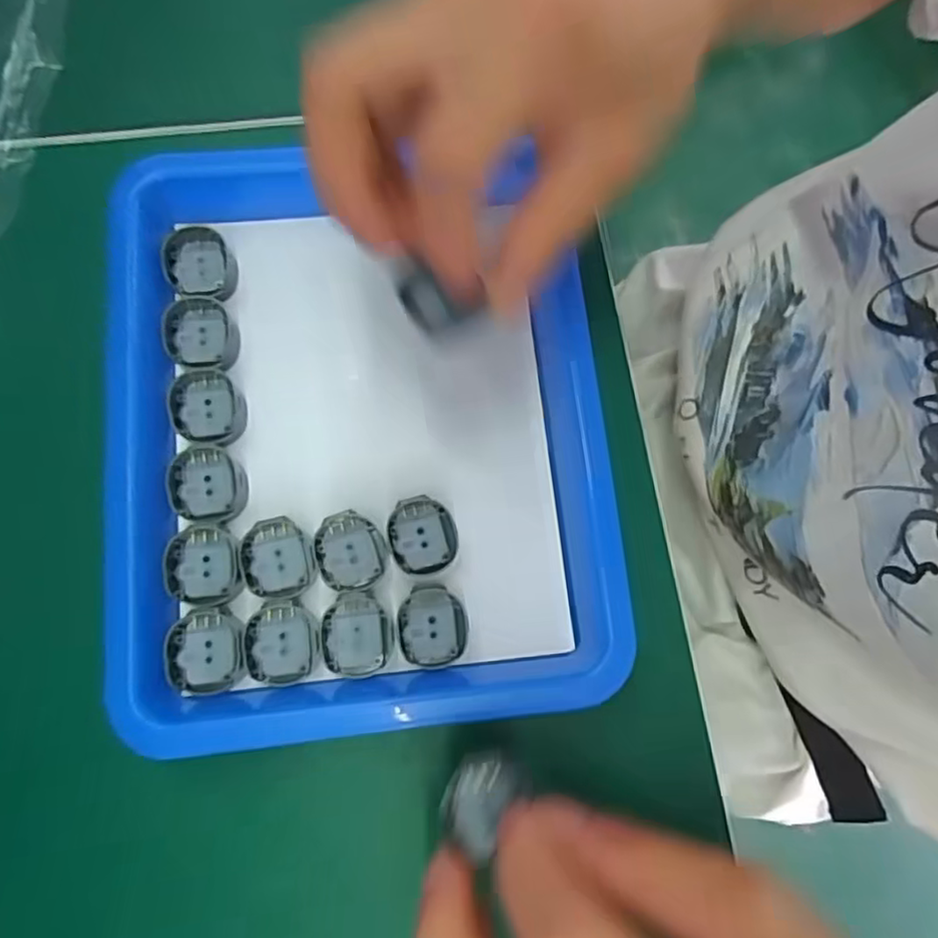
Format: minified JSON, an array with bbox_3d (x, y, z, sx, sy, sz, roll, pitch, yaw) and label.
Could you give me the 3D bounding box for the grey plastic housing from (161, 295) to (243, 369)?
[{"bbox_3d":[-0.104,-0.052,0.255,0.028,0.010,0.028,-15,80,-8],"label":"grey plastic housing"}]

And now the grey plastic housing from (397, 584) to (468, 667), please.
[{"bbox_3d":[-0.013,0.056,0.234,0.024,0.004,0.028,-8,78,-5],"label":"grey plastic housing"}]

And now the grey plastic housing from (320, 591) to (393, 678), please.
[{"bbox_3d":[-0.040,0.058,0.232,0.025,0.004,0.028,-4,78,-4],"label":"grey plastic housing"}]

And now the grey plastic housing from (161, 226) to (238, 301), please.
[{"bbox_3d":[-0.107,-0.081,0.260,0.028,0.008,0.028,1,79,-7],"label":"grey plastic housing"}]

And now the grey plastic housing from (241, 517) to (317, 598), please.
[{"bbox_3d":[-0.070,0.032,0.237,0.025,0.005,0.028,-7,78,-5],"label":"grey plastic housing"}]

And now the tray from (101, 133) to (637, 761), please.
[{"bbox_3d":[-0.043,-0.017,0.243,0.180,0.024,0.212,-5,78,-4],"label":"tray"}]

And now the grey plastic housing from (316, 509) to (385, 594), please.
[{"bbox_3d":[-0.043,0.030,0.239,0.025,0.004,0.028,-7,78,-5],"label":"grey plastic housing"}]

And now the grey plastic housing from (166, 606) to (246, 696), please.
[{"bbox_3d":[-0.092,0.063,0.227,0.025,0.006,0.028,-7,78,-5],"label":"grey plastic housing"}]

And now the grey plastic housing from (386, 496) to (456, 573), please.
[{"bbox_3d":[-0.018,0.024,0.240,0.024,0.006,0.027,-6,78,-4],"label":"grey plastic housing"}]

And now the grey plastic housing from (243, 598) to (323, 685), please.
[{"bbox_3d":[-0.066,0.061,0.230,0.026,0.004,0.028,-5,78,-4],"label":"grey plastic housing"}]

